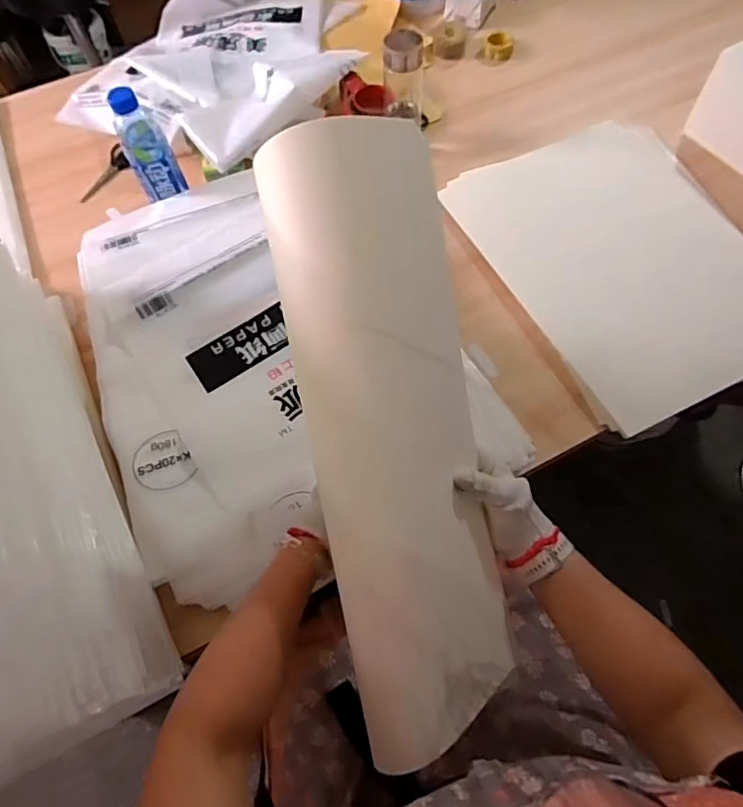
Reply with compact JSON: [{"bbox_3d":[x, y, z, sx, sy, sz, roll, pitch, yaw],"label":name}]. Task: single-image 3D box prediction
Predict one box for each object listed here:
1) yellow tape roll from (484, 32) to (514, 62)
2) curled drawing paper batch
[{"bbox_3d":[0.262,-0.733,1.062,0.058,0.022,0.063,-1,65,2],"label":"yellow tape roll"},{"bbox_3d":[0.023,0.030,0.451,0.149,0.080,0.514,-10,93,-2],"label":"curled drawing paper batch"}]

